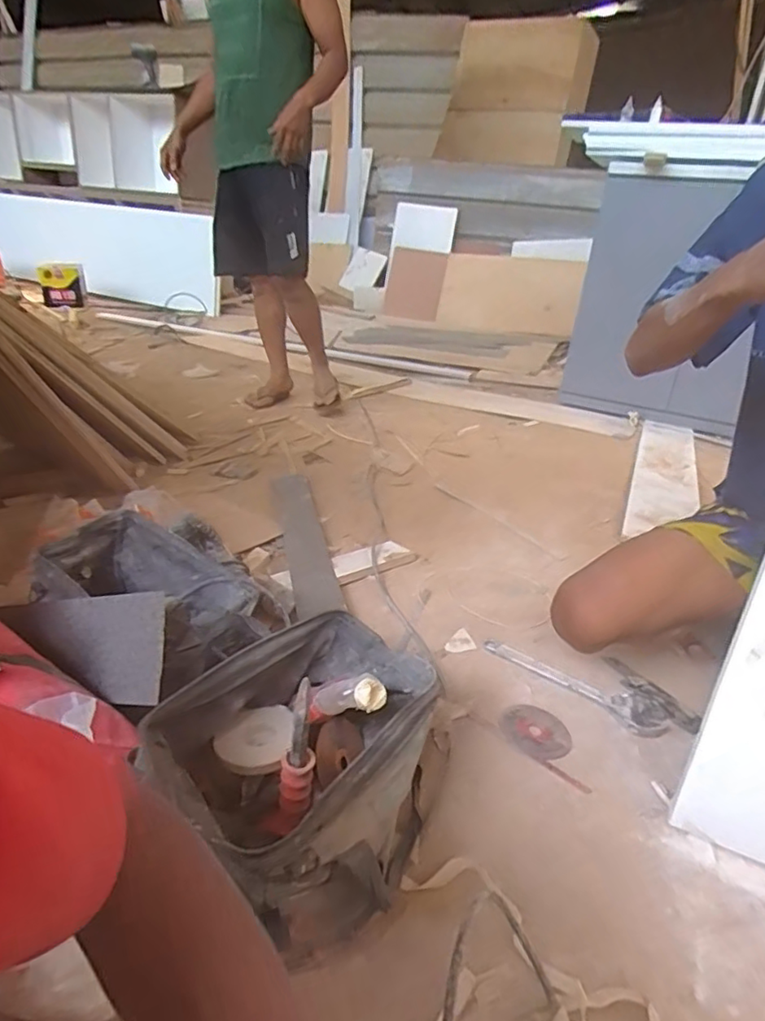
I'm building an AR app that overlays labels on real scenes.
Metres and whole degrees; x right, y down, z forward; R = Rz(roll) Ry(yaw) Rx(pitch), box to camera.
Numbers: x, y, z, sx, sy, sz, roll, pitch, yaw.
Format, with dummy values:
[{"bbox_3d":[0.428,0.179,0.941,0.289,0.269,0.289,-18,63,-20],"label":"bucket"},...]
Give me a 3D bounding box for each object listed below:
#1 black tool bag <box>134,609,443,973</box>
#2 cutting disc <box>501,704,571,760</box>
[{"bbox_3d":[-0.053,0.272,0.653,0.238,0.202,0.322,21,31,29],"label":"black tool bag"},{"bbox_3d":[0.213,0.309,0.832,0.091,0.006,0.096,0,27,-14],"label":"cutting disc"}]

